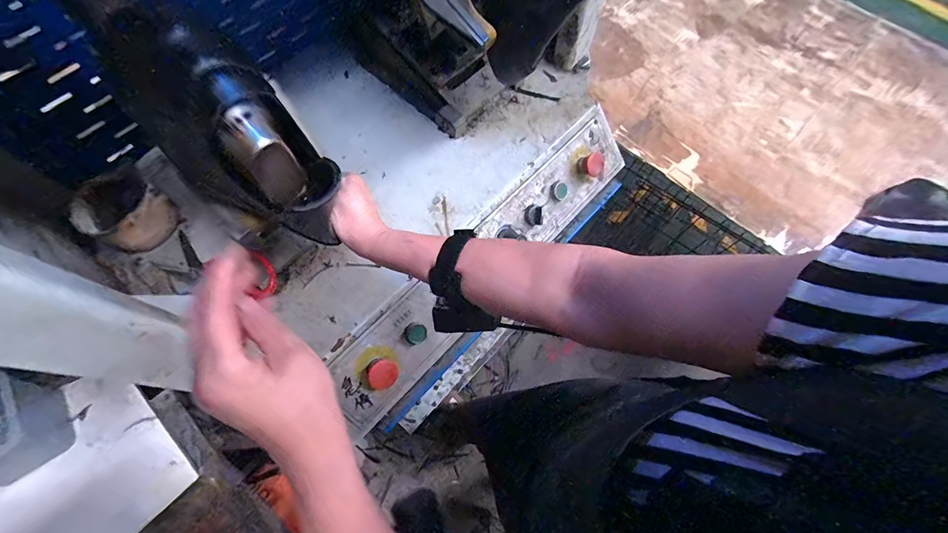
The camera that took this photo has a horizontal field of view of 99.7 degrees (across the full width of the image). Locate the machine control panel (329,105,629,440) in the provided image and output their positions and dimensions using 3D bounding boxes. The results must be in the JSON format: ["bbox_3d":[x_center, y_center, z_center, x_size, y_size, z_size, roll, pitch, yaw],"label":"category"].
[{"bbox_3d":[0.040,-0.022,0.598,0.599,0.034,0.129,-44,116,-17],"label":"machine control panel"}]

